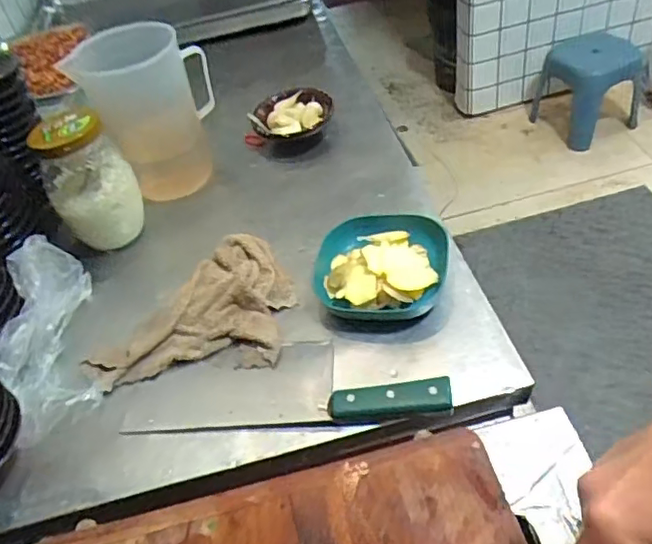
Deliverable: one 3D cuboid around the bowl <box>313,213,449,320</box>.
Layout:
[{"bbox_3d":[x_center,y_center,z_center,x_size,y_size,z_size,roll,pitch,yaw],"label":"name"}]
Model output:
[{"bbox_3d":[0.058,-0.006,0.648,0.143,0.042,0.138,-1,47,10],"label":"bowl"}]

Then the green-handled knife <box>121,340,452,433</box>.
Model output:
[{"bbox_3d":[-0.042,0.102,0.578,0.304,0.028,0.092,-4,46,7],"label":"green-handled knife"}]

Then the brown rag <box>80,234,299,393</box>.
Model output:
[{"bbox_3d":[-0.142,0.034,0.649,0.205,0.031,0.174,-12,46,0],"label":"brown rag"}]

